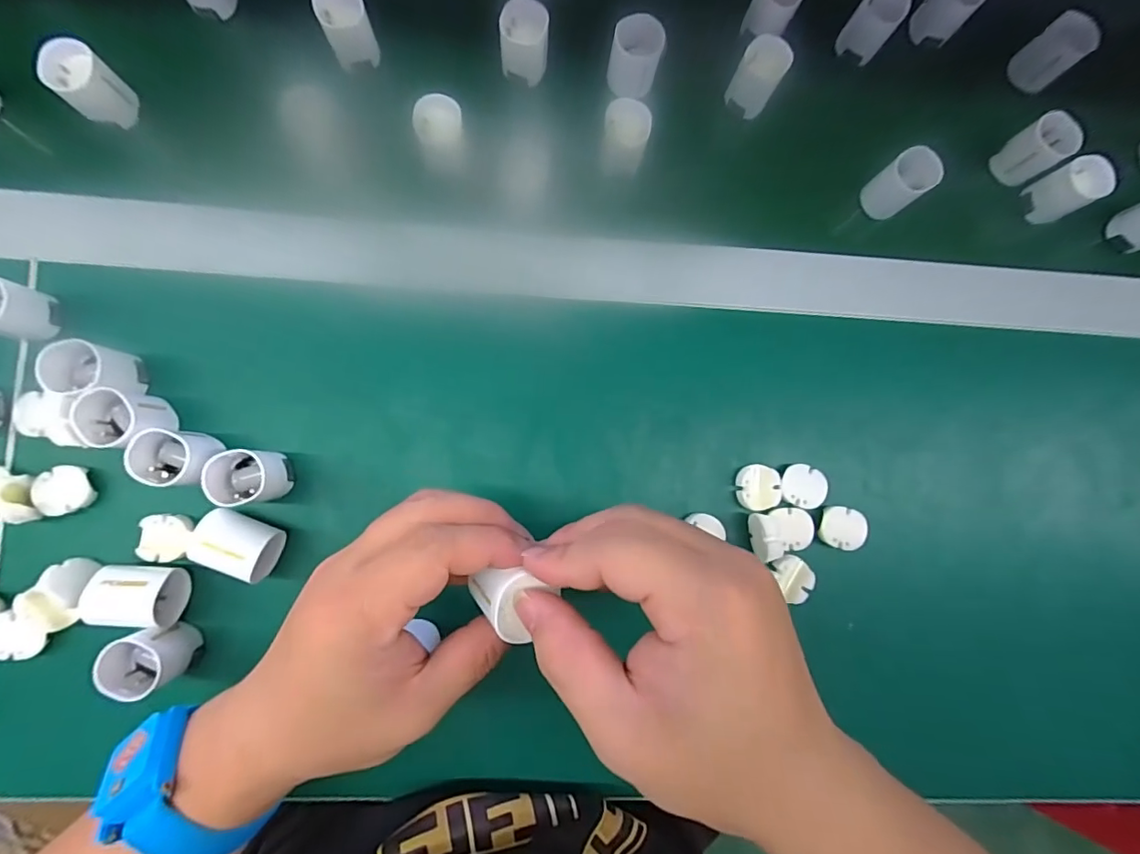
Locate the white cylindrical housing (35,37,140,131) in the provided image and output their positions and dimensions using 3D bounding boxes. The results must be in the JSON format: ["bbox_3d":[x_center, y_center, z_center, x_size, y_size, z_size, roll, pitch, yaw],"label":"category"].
[{"bbox_3d":[-0.279,-0.198,0.300,0.032,0.035,0.030,0,87,-9],"label":"white cylindrical housing"}]

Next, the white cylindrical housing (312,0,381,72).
[{"bbox_3d":[-0.135,-0.243,0.314,0.028,0.030,0.029,0,87,-9],"label":"white cylindrical housing"}]

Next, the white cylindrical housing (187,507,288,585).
[{"bbox_3d":[-0.177,0.063,0.283,0.043,0.026,0.028,24,84,-7],"label":"white cylindrical housing"}]

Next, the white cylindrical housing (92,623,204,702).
[{"bbox_3d":[-0.217,0.121,0.270,0.030,0.030,0.028,0,87,-9],"label":"white cylindrical housing"}]

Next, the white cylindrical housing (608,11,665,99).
[{"bbox_3d":[0.041,-0.230,0.324,0.030,0.030,0.031,0,87,-9],"label":"white cylindrical housing"}]

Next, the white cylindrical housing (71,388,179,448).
[{"bbox_3d":[-0.238,-0.003,0.280,0.031,0.041,0.029,0,87,-9],"label":"white cylindrical housing"}]

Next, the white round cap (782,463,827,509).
[{"bbox_3d":[0.142,0.037,0.319,0.027,0.014,0.024,19,84,-7],"label":"white round cap"}]

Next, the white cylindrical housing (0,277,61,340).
[{"bbox_3d":[-0.299,-0.063,0.274,0.027,0.033,0.028,0,87,-9],"label":"white cylindrical housing"}]

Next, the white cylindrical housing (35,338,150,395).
[{"bbox_3d":[-0.255,-0.030,0.282,0.033,0.041,0.027,5,86,-8],"label":"white cylindrical housing"}]

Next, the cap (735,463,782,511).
[{"bbox_3d":[0.115,0.037,0.318,0.024,0.012,0.027,0,87,-9],"label":"cap"}]

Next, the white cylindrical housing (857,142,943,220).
[{"bbox_3d":[0.211,-0.155,0.331,0.031,0.034,0.028,-42,93,-9],"label":"white cylindrical housing"}]

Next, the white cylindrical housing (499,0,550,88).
[{"bbox_3d":[-0.028,-0.238,0.321,0.029,0.030,0.031,0,87,-9],"label":"white cylindrical housing"}]

